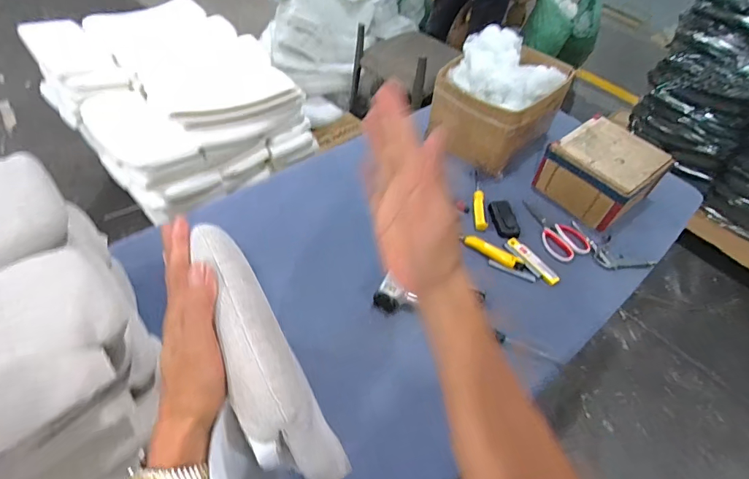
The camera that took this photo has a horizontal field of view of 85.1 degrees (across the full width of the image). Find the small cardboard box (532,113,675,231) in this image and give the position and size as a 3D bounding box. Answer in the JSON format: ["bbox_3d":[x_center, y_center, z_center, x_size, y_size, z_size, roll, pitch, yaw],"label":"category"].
[{"bbox_3d":[0.558,-0.169,1.007,0.218,0.144,0.218,-30,59,-26],"label":"small cardboard box"}]

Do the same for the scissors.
[{"bbox_3d":[0.415,-0.028,0.962,0.100,0.017,0.183,-19,54,-19],"label":"scissors"}]

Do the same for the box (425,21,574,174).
[{"bbox_3d":[0.318,-0.374,1.083,0.264,0.239,0.304,39,58,25],"label":"box"}]

